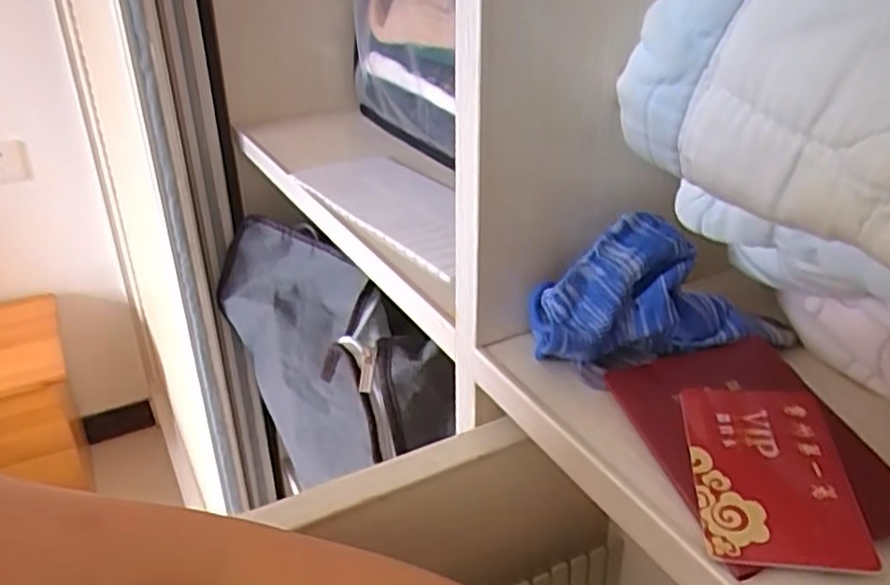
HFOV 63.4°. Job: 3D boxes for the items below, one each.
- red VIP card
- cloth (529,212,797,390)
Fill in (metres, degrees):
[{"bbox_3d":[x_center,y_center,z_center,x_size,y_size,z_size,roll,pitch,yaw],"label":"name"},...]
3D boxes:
[{"bbox_3d":[0.122,0.066,0.272,0.055,0.004,0.084,2,36,7],"label":"red VIP card"},{"bbox_3d":[0.102,0.000,0.344,0.127,0.058,0.050,-7,29,-11],"label":"cloth"}]

